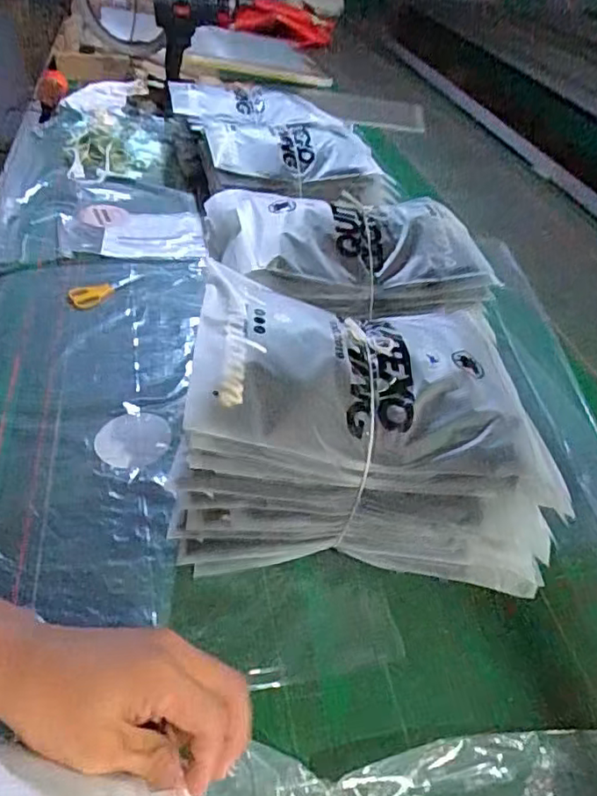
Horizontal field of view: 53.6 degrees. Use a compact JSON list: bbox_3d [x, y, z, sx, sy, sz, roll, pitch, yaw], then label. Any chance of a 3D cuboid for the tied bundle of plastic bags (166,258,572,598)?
[{"bbox_3d":[0.070,0.019,0.584,0.345,0.194,0.229,4,43,-4],"label":"tied bundle of plastic bags"}]

